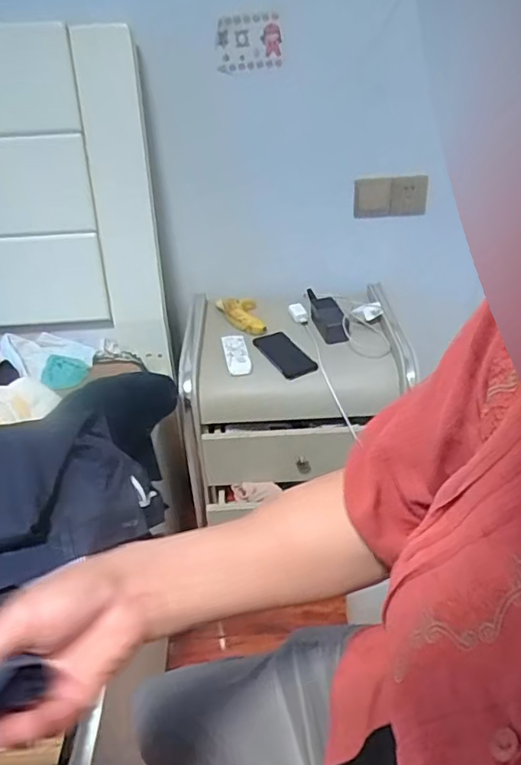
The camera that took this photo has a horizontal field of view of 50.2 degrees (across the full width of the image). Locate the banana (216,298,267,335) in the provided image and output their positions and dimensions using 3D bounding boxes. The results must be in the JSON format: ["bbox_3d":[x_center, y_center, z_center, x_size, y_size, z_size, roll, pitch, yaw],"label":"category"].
[{"bbox_3d":[-0.045,-0.158,1.286,0.087,0.046,0.139,-10,33,-10],"label":"banana"}]

